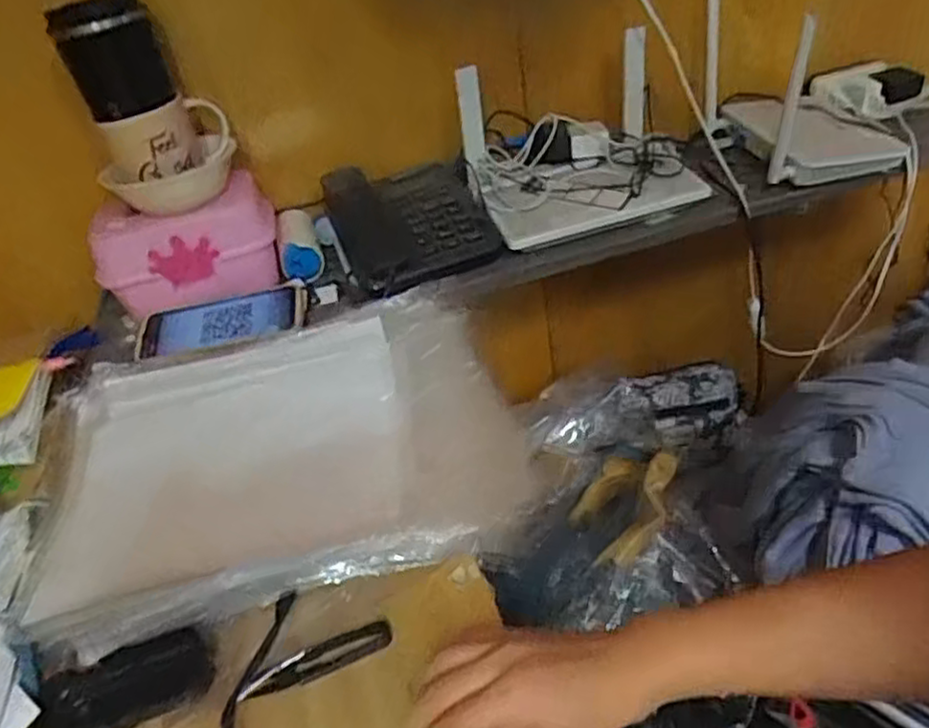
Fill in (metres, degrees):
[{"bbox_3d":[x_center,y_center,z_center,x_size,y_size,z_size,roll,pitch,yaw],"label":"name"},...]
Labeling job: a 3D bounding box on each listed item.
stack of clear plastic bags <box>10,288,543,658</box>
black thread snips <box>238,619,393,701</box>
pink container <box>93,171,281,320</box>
[{"bbox_3d":[-0.158,0.060,0.576,0.395,0.072,0.272,-12,36,-1],"label":"stack of clear plastic bags"},{"bbox_3d":[-0.099,0.199,0.487,0.101,0.004,0.023,-19,37,-11],"label":"black thread snips"},{"bbox_3d":[-0.284,-0.122,0.748,0.178,0.099,0.085,-19,37,-10],"label":"pink container"}]

